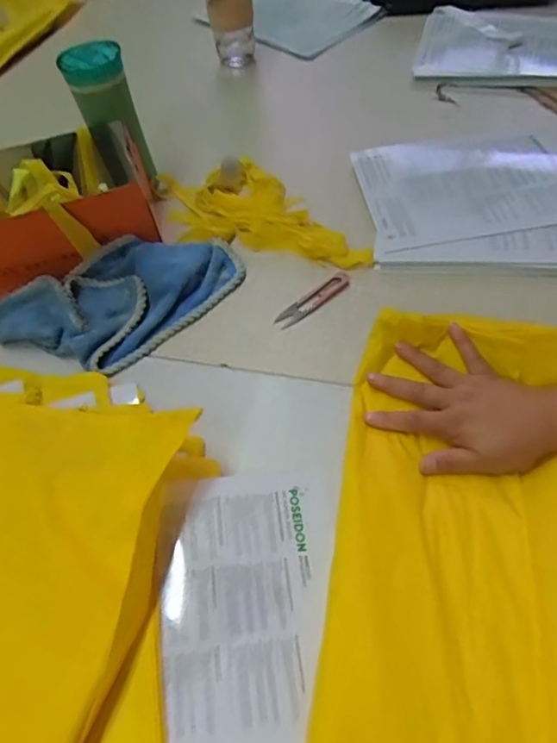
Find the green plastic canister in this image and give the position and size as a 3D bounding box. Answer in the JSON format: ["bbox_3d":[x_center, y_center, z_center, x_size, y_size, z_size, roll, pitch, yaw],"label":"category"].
[{"bbox_3d":[-0.214,-0.316,0.693,0.076,0.174,0.065,-21,55,-8],"label":"green plastic canister"}]

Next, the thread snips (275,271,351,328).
[{"bbox_3d":[0.041,-0.083,0.611,0.100,0.009,0.026,-36,58,-18],"label":"thread snips"}]

